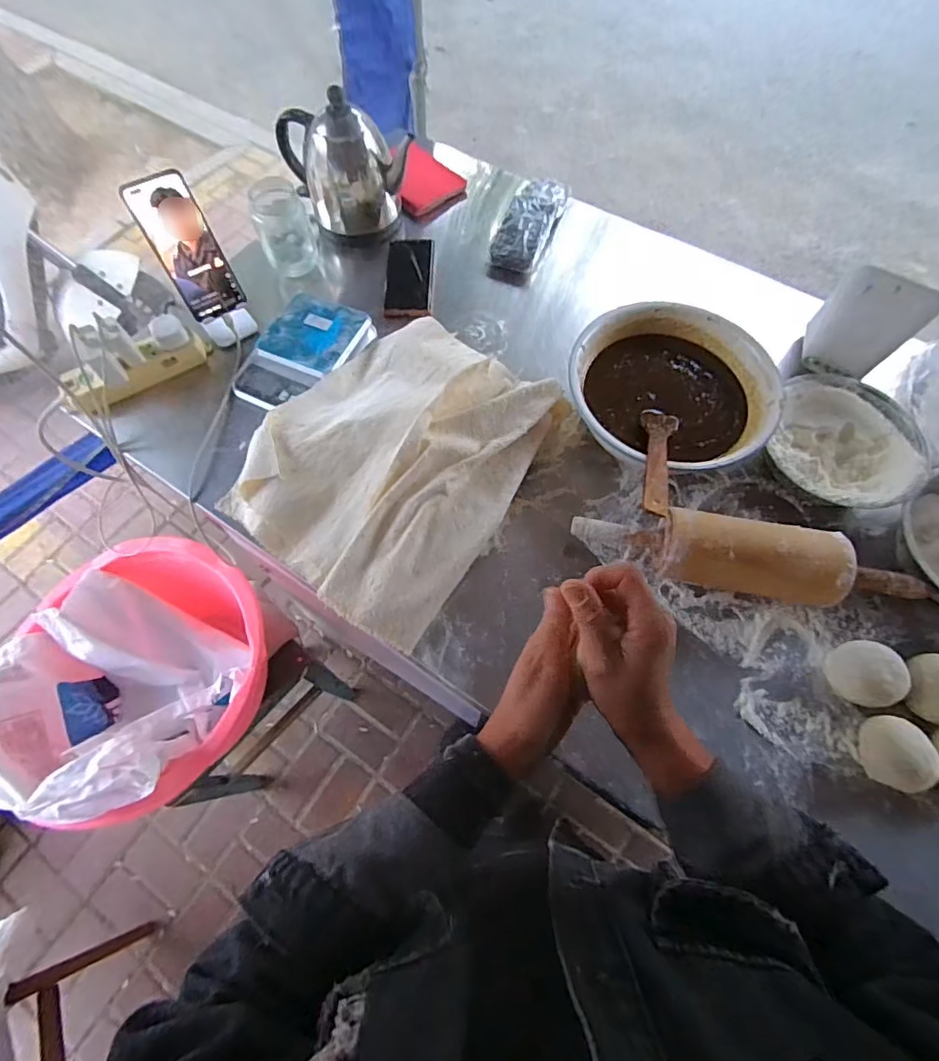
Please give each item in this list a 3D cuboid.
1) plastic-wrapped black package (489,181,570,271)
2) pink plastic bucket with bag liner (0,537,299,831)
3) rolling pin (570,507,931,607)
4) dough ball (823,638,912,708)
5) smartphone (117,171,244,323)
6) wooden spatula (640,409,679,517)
[{"bbox_3d":[0.099,-0.505,0.830,0.081,0.036,0.204,22,68,9],"label":"plastic-wrapped black package"},{"bbox_3d":[-0.534,0.233,0.845,0.389,0.262,0.404,0,66,0],"label":"pink plastic bucket with bag liner"},{"bbox_3d":[0.302,0.033,0.574,0.369,0.082,0.078,14,67,6],"label":"rolling pin"},{"bbox_3d":[0.426,0.151,0.548,0.061,0.054,0.064,0,66,0],"label":"dough ball"},{"bbox_3d":[-0.361,-0.361,0.660,0.075,0.160,0.014,-30,44,-12],"label":"smartphone"},{"bbox_3d":[0.213,-0.083,0.576,0.042,0.010,0.200,16,44,7],"label":"wooden spatula"}]

